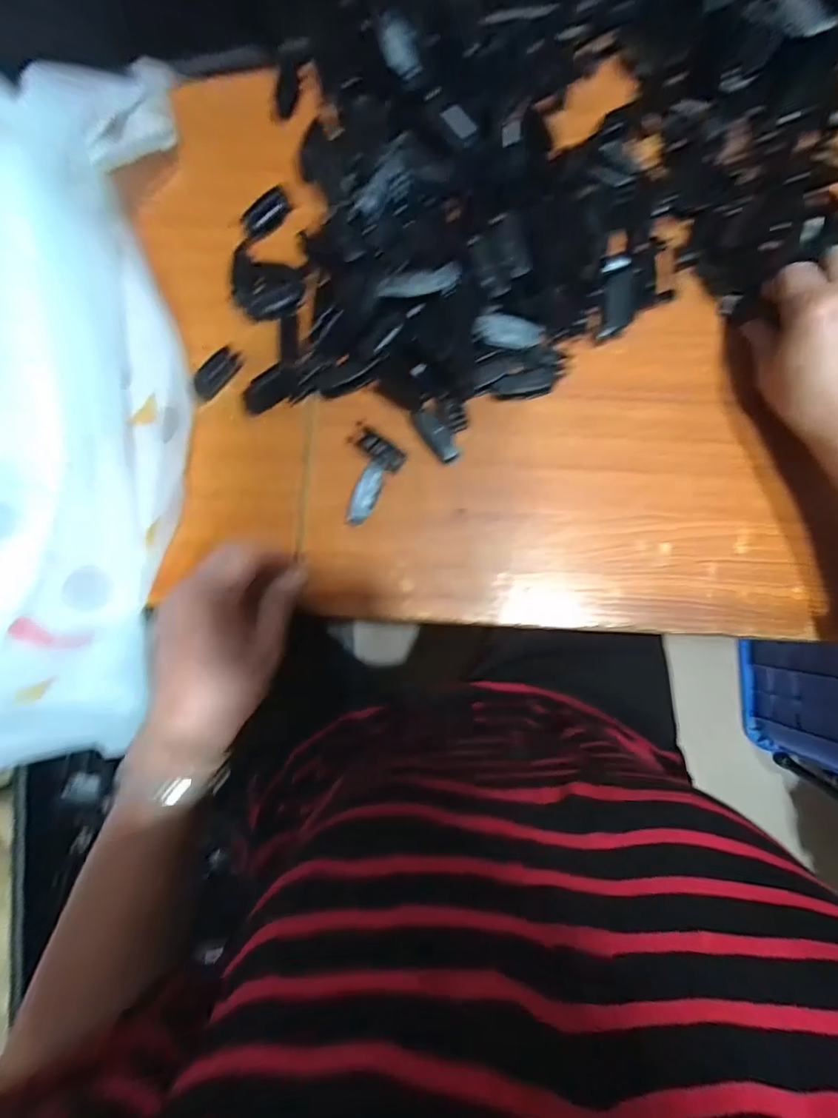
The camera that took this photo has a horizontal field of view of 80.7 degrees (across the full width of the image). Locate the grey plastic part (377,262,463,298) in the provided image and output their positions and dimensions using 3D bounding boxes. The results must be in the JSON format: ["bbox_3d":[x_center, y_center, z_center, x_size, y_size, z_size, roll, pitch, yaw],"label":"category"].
[{"bbox_3d":[0.001,-0.204,0.363,0.063,0.004,0.017,-19,97,-8],"label":"grey plastic part"}]

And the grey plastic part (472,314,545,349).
[{"bbox_3d":[0.068,-0.171,0.375,0.054,0.015,0.022,6,86,1],"label":"grey plastic part"}]

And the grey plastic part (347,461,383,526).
[{"bbox_3d":[-0.040,-0.050,0.375,0.018,0.013,0.050,16,86,2],"label":"grey plastic part"}]

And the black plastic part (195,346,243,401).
[{"bbox_3d":[-0.160,-0.147,0.388,0.019,0.005,0.046,37,87,3],"label":"black plastic part"}]

